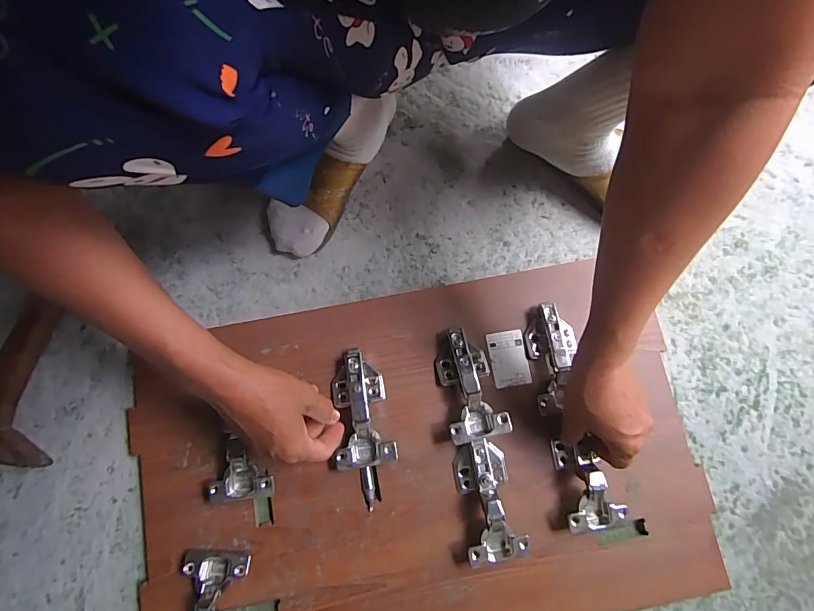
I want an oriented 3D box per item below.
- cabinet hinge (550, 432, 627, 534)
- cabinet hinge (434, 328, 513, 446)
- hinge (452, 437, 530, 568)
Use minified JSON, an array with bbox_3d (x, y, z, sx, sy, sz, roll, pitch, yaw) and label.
[{"bbox_3d":[0.184,0.178,0.429,0.063,0.040,0.089,-4,75,-1],"label":"cabinet hinge"},{"bbox_3d":[0.065,0.082,0.459,0.060,0.032,0.112,-10,75,-3],"label":"cabinet hinge"},{"bbox_3d":[0.080,0.190,0.433,0.058,0.035,0.118,-8,74,-4],"label":"hinge"}]

